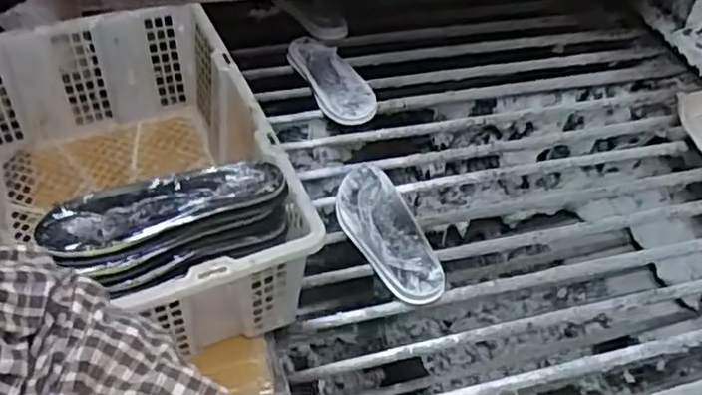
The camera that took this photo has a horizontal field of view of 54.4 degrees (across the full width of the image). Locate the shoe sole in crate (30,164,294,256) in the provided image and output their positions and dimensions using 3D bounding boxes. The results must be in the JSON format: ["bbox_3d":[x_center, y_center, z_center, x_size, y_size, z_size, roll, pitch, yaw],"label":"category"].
[{"bbox_3d":[-0.180,0.003,0.661,0.227,0.018,0.082,-18,50,-20],"label":"shoe sole in crate"}]

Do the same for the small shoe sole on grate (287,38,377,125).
[{"bbox_3d":[-0.032,-0.208,1.187,0.101,0.050,0.241,-19,51,-21],"label":"small shoe sole on grate"}]

